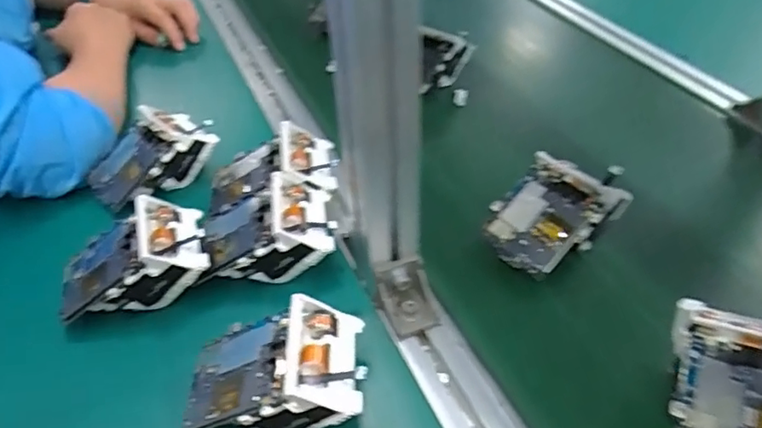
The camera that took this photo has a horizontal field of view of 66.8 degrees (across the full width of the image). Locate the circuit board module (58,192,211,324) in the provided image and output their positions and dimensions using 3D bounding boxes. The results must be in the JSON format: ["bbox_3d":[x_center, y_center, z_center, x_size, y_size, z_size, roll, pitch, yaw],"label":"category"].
[{"bbox_3d":[-0.198,0.036,0.457,0.116,0.048,0.077,-15,45,-14],"label":"circuit board module"}]

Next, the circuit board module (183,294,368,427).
[{"bbox_3d":[-0.069,0.101,0.374,0.112,0.048,0.073,-2,42,-1],"label":"circuit board module"}]

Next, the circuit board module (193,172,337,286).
[{"bbox_3d":[-0.093,0.013,0.472,0.105,0.048,0.074,-5,42,-4],"label":"circuit board module"}]

